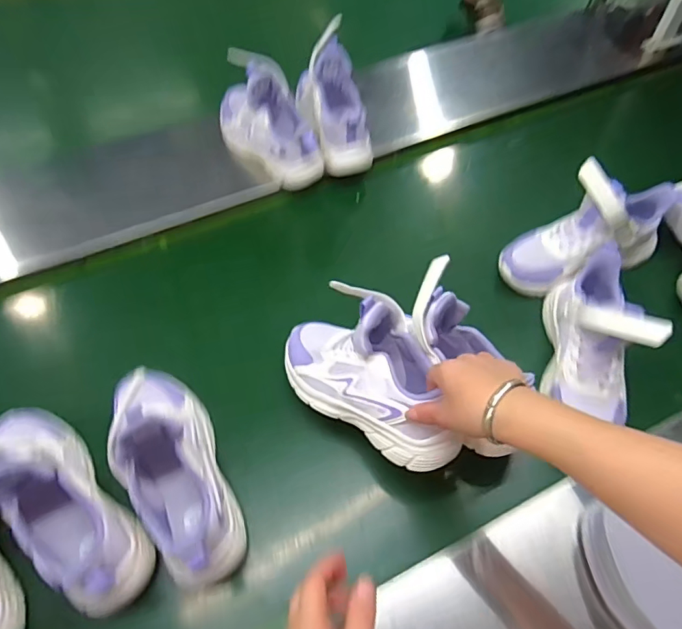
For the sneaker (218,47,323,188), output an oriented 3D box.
[{"bbox_3d":[-0.125,-0.307,0.773,0.097,0.177,0.232,-27,62,-14],"label":"sneaker"}]

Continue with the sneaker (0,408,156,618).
[{"bbox_3d":[-0.286,0.172,0.470,0.239,0.109,0.095,33,65,19],"label":"sneaker"}]

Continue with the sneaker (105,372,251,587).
[{"bbox_3d":[-0.170,0.148,0.491,0.080,0.145,0.227,-22,61,-12],"label":"sneaker"}]

